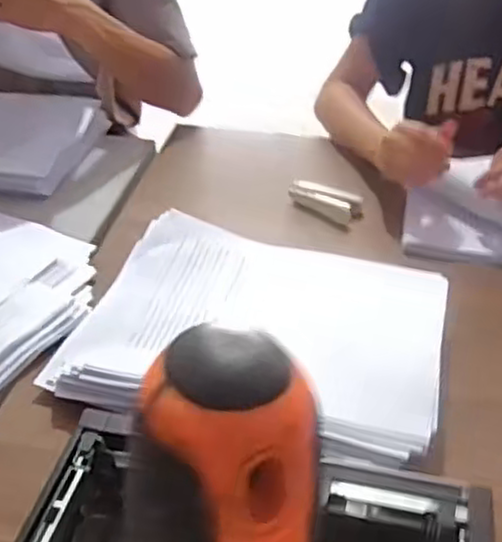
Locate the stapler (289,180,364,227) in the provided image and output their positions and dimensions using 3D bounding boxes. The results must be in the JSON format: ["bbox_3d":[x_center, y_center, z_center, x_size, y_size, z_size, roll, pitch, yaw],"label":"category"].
[{"bbox_3d":[0.091,-0.084,0.889,0.090,0.035,0.035,12,39,16],"label":"stapler"}]

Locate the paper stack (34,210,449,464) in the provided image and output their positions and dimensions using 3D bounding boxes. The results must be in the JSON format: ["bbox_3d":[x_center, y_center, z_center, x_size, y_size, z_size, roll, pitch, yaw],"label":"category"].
[{"bbox_3d":[0.016,0.051,0.662,0.316,0.043,0.240,9,38,12],"label":"paper stack"}]

